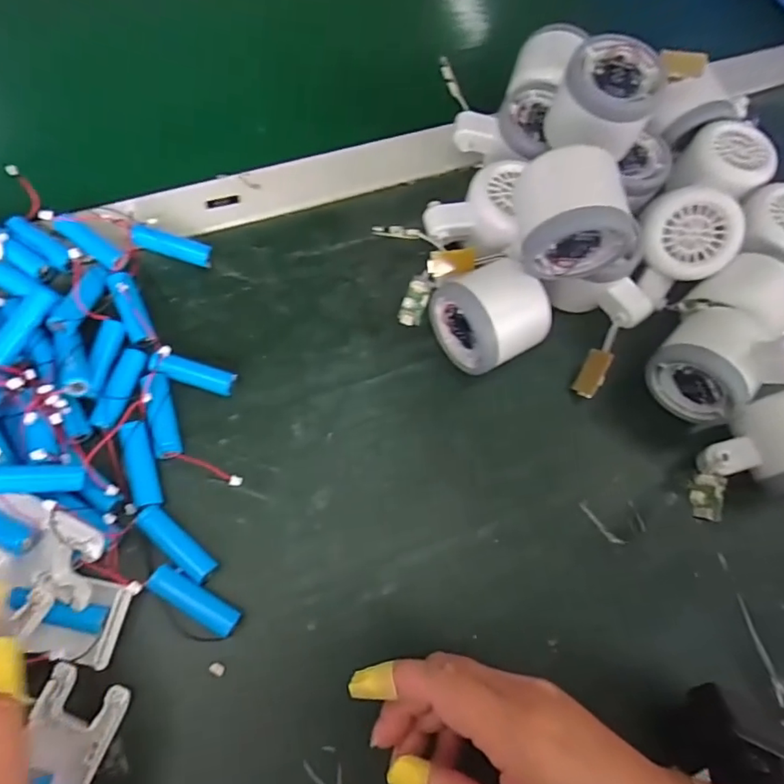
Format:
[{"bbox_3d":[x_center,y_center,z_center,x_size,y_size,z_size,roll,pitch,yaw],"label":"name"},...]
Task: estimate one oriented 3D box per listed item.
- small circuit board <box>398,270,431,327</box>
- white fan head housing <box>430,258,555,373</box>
[{"bbox_3d":[0.016,-0.062,0.366,0.015,0.004,0.036,20,102,5],"label":"small circuit board"},{"bbox_3d":[0.061,-0.048,0.342,0.055,0.058,0.061,-30,75,-15],"label":"white fan head housing"}]

